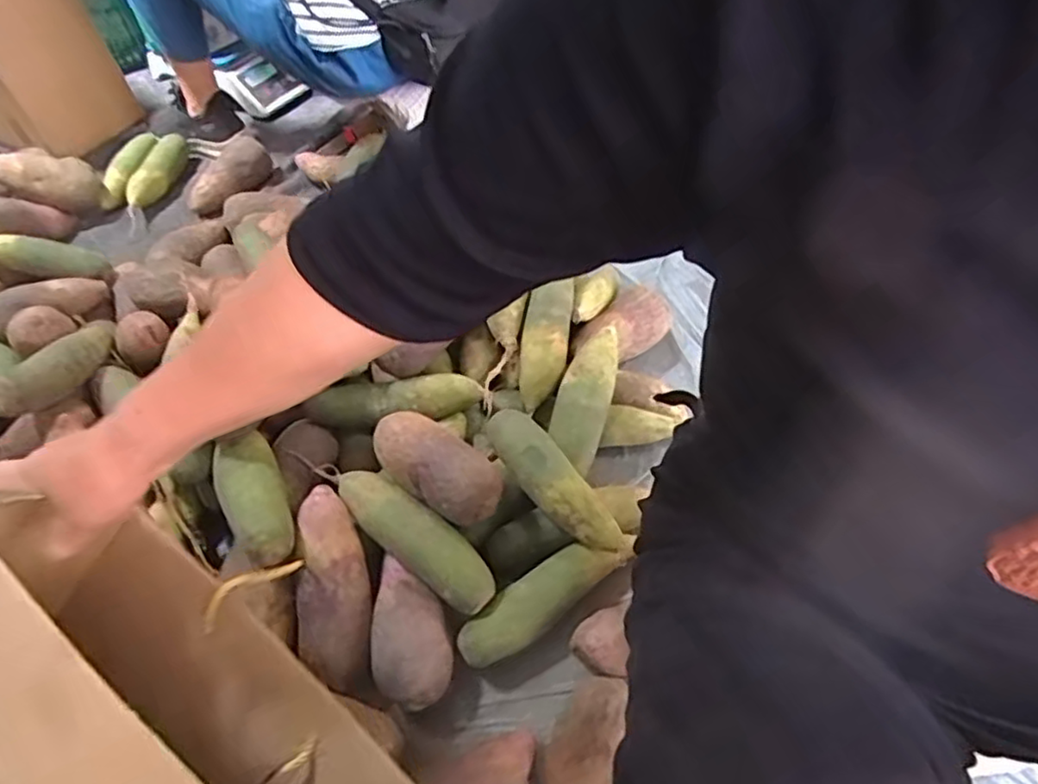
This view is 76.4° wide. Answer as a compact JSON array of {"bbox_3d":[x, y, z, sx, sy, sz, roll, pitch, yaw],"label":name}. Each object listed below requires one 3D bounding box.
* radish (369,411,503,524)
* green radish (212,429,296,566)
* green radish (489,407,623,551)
[{"bbox_3d":[-0.087,0.079,0.689,0.151,0.056,0.069,31,59,27],"label":"radish"},{"bbox_3d":[-0.270,0.106,0.670,0.067,0.049,0.147,-23,52,-14],"label":"green radish"},{"bbox_3d":[0.030,0.092,0.695,0.054,0.067,0.189,-28,54,-18],"label":"green radish"}]

